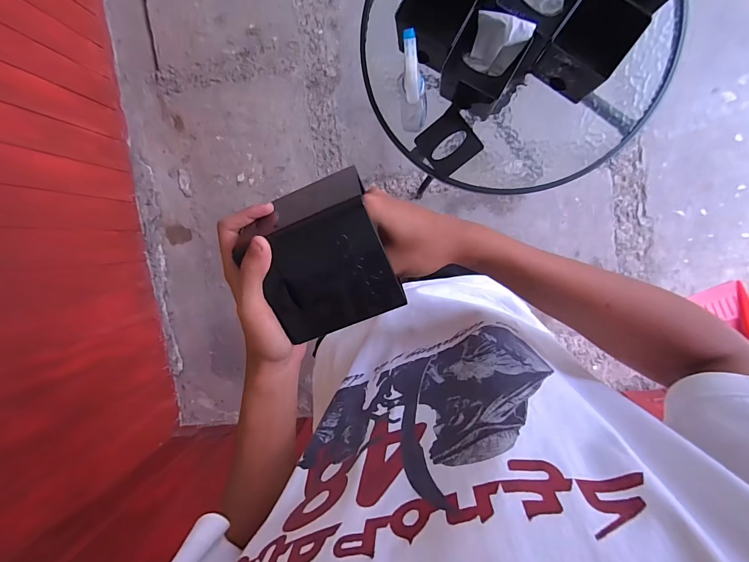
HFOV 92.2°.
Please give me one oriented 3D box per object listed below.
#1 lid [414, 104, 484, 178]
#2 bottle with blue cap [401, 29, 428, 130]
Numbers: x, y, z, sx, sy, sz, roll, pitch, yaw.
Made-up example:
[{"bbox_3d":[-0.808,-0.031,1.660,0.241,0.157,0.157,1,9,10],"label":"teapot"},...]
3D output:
[{"bbox_3d":[0.150,-0.276,0.724,0.106,0.011,0.102,-38,90,8],"label":"lid"},{"bbox_3d":[0.069,-0.330,0.629,0.043,0.200,0.092,4,97,5],"label":"bottle with blue cap"}]

